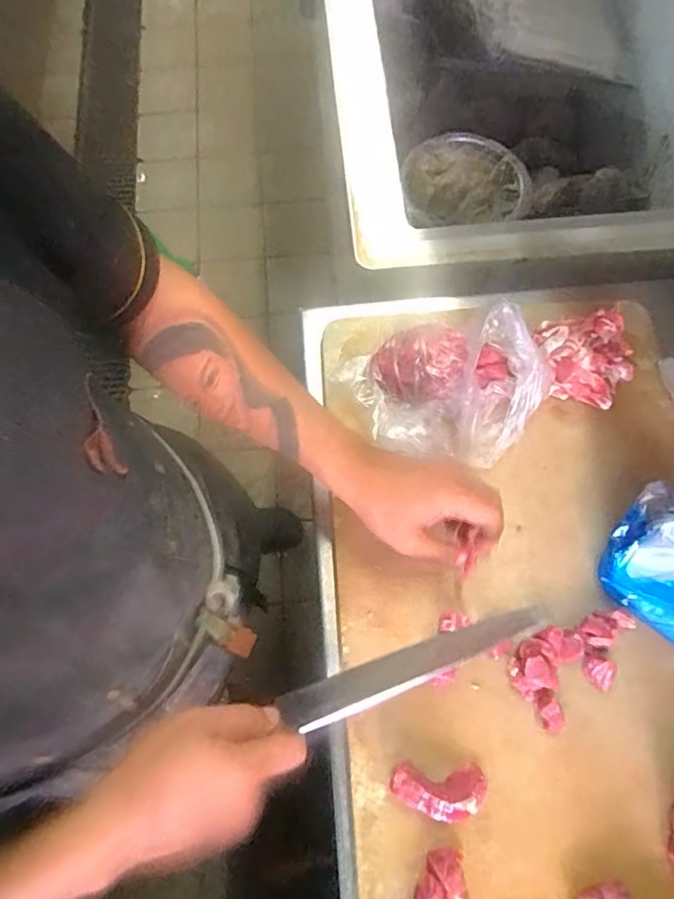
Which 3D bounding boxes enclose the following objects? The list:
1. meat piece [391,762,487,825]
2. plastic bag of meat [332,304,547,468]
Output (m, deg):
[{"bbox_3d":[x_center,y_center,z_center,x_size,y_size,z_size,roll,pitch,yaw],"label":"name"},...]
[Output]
[{"bbox_3d":[0.079,0.269,0.432,0.074,0.027,0.035,1,72,0],"label":"meat piece"},{"bbox_3d":[0.092,-0.056,0.485,0.182,0.110,0.137,10,72,3],"label":"plastic bag of meat"}]

